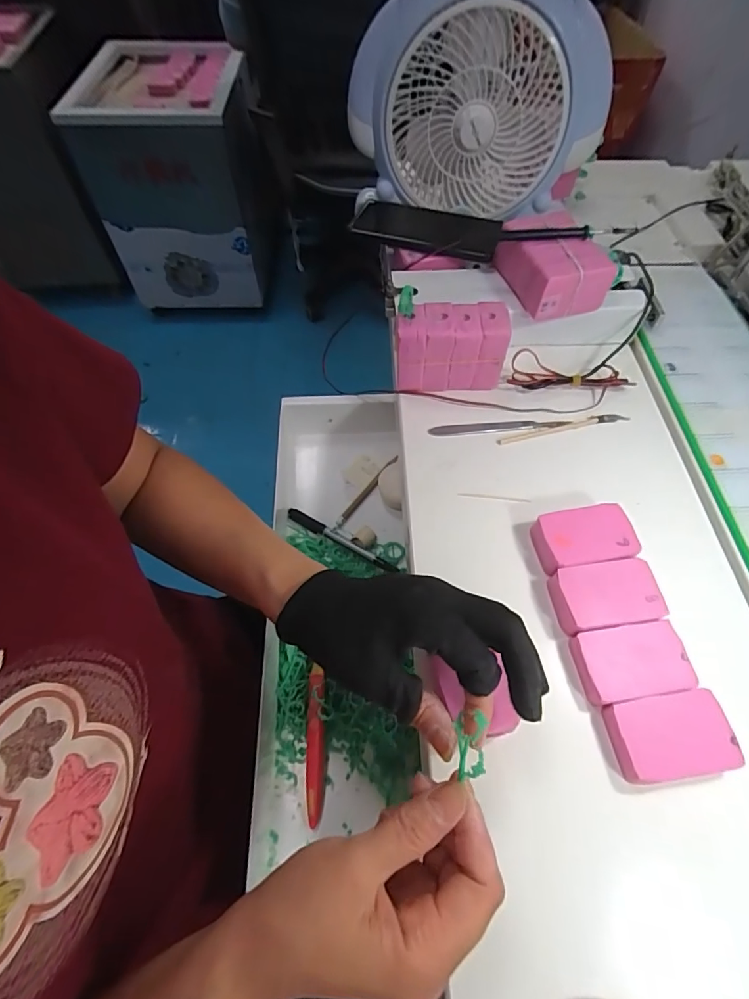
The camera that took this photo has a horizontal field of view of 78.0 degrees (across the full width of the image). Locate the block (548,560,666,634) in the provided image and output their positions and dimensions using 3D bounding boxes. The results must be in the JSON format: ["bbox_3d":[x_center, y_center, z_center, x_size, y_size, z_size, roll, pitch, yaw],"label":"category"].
[{"bbox_3d":[0.169,0.073,0.341,0.073,0.023,0.044,-8,60,-5],"label":"block"}]

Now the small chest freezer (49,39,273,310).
[{"bbox_3d":[-0.580,-0.980,1.445,0.470,0.510,0.559,-8,60,-4],"label":"small chest freezer"}]

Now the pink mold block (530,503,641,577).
[{"bbox_3d":[0.161,0.033,0.364,0.079,0.024,0.046,-11,60,-6],"label":"pink mold block"}]

